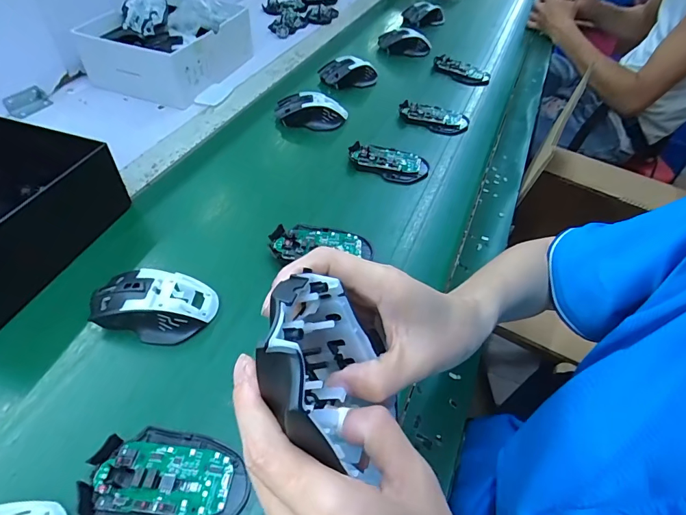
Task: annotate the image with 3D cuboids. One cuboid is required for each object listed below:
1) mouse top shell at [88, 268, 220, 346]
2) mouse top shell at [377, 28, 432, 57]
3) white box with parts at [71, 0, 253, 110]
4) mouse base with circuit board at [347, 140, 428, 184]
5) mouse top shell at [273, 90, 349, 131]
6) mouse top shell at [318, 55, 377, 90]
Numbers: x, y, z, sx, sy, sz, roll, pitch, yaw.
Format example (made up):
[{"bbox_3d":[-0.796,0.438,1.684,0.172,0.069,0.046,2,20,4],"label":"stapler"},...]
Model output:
[{"bbox_3d":[-0.183,0.045,0.392,0.111,0.033,0.066,3,48,-2],"label":"mouse top shell"},{"bbox_3d":[0.132,-0.461,0.868,0.109,0.034,0.069,12,48,6],"label":"mouse top shell"},{"bbox_3d":[-0.306,-0.376,0.722,0.202,0.096,0.237,19,49,11],"label":"white box with parts"},{"bbox_3d":[0.066,-0.142,0.592,0.114,0.019,0.059,18,49,11],"label":"mouse base with circuit board"},{"bbox_3d":[-0.052,-0.238,0.660,0.112,0.037,0.061,7,48,2],"label":"mouse top shell"},{"bbox_3d":[0.010,-0.343,0.761,0.110,0.038,0.071,4,48,-2],"label":"mouse top shell"}]

